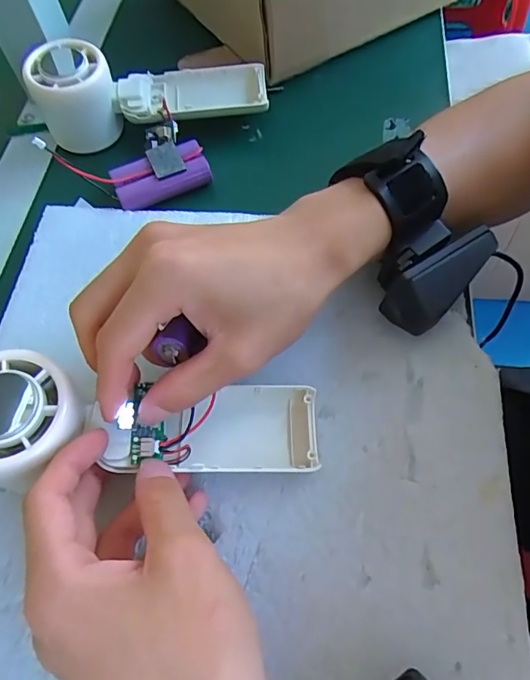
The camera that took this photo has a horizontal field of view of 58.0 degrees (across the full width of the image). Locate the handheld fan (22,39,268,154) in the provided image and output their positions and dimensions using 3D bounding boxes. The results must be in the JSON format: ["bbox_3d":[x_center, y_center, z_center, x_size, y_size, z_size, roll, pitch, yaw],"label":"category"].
[{"bbox_3d":[-0.081,-0.183,0.344,0.161,0.049,0.045,-7,61,0],"label":"handheld fan"}]

